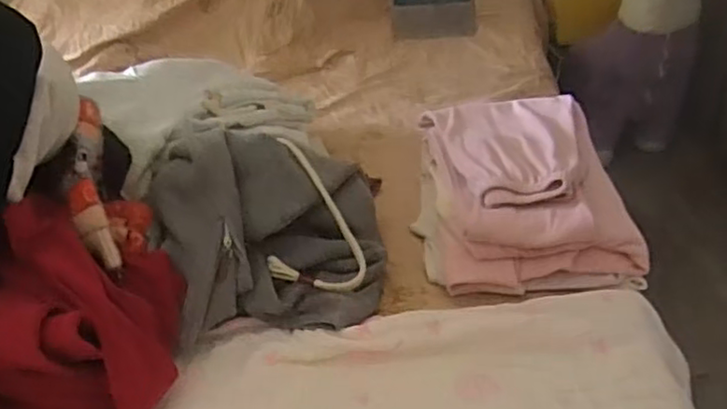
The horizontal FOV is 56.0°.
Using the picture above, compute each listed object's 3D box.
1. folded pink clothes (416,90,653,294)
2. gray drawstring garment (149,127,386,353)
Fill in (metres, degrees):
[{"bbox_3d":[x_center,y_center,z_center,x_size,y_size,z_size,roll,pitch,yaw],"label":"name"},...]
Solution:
[{"bbox_3d":[0.189,-0.034,0.874,0.228,0.092,0.351,-3,32,3],"label":"folded pink clothes"},{"bbox_3d":[-0.110,0.021,0.775,0.255,0.157,0.227,-6,32,-1],"label":"gray drawstring garment"}]

